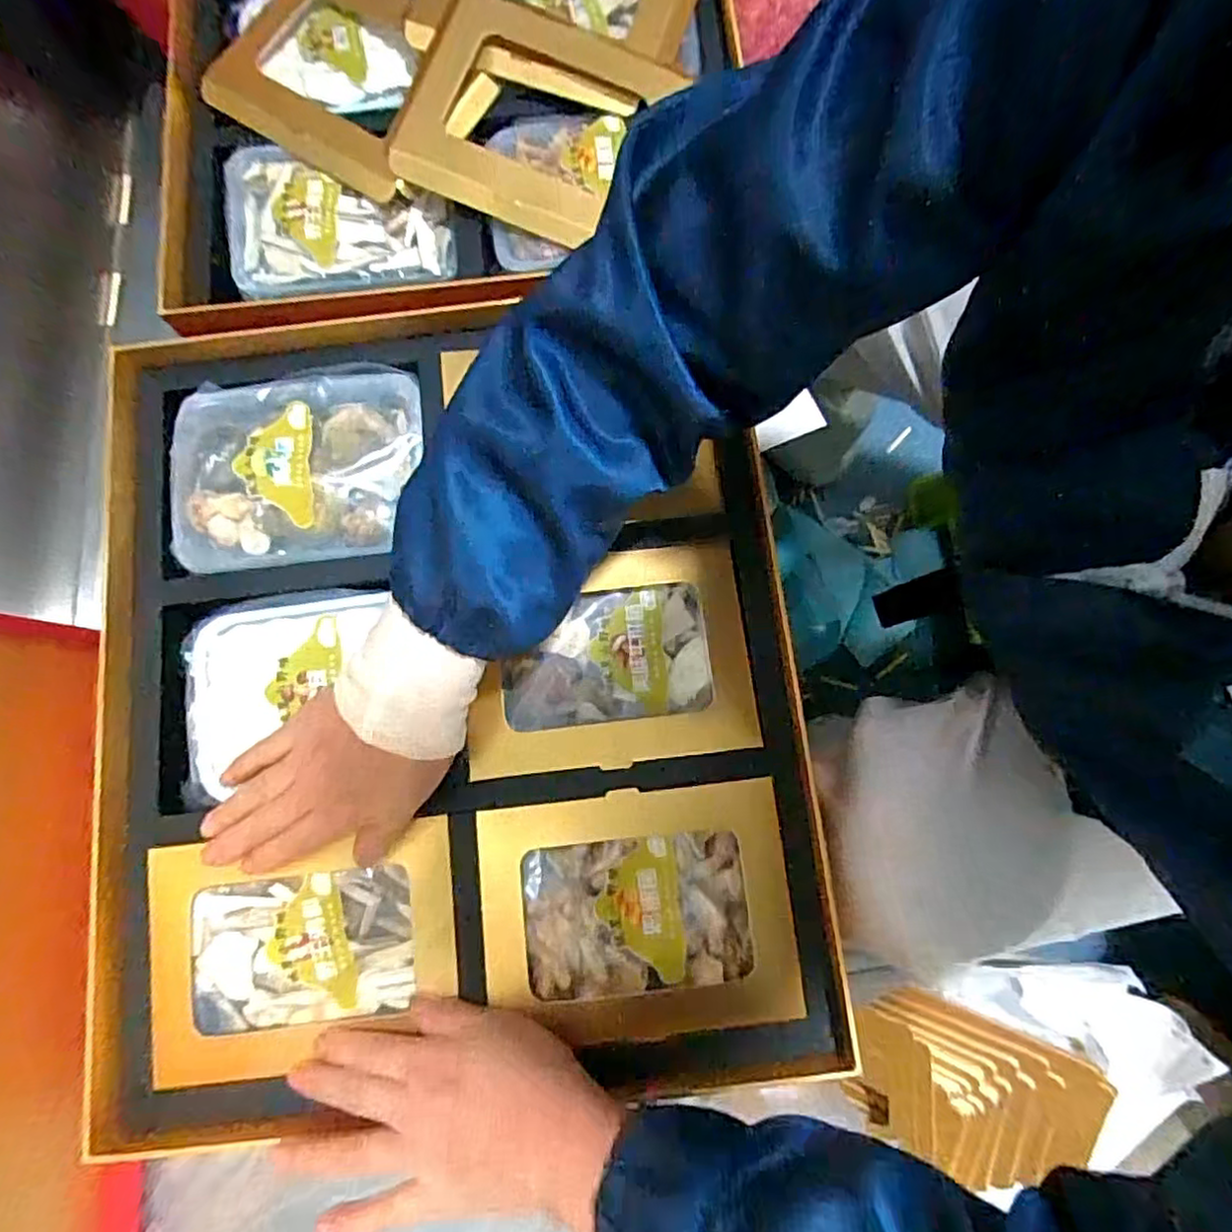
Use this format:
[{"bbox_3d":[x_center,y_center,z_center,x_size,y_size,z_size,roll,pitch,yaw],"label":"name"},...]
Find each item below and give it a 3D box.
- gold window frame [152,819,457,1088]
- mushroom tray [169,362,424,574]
[{"bbox_3d":[-0.181,0.193,0.388,0.179,0.018,0.129,-6,78,-1],"label":"gold window frame"},{"bbox_3d":[-0.214,-0.102,0.447,0.164,0.026,0.128,-9,78,-1],"label":"mushroom tray"}]

